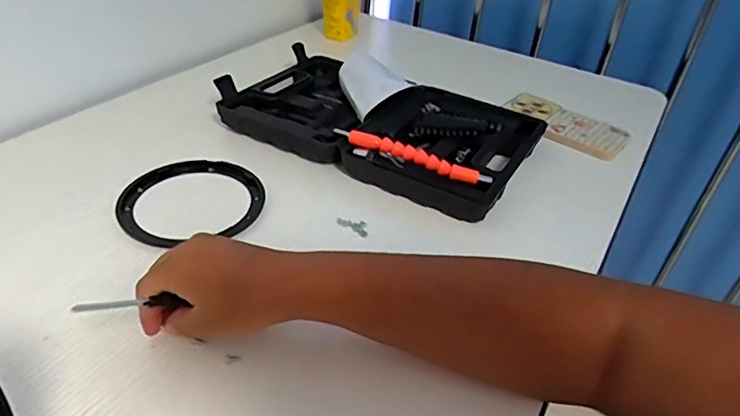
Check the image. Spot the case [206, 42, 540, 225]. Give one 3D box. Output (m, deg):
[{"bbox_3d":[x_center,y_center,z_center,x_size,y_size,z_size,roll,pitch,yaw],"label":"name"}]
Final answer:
[{"bbox_3d":[0.011,-0.109,0.619,0.344,0.042,0.209,23,39,21],"label":"case"}]

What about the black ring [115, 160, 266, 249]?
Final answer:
[{"bbox_3d":[-0.177,-0.008,0.518,0.131,0.018,0.131,4,36,-3],"label":"black ring"}]

